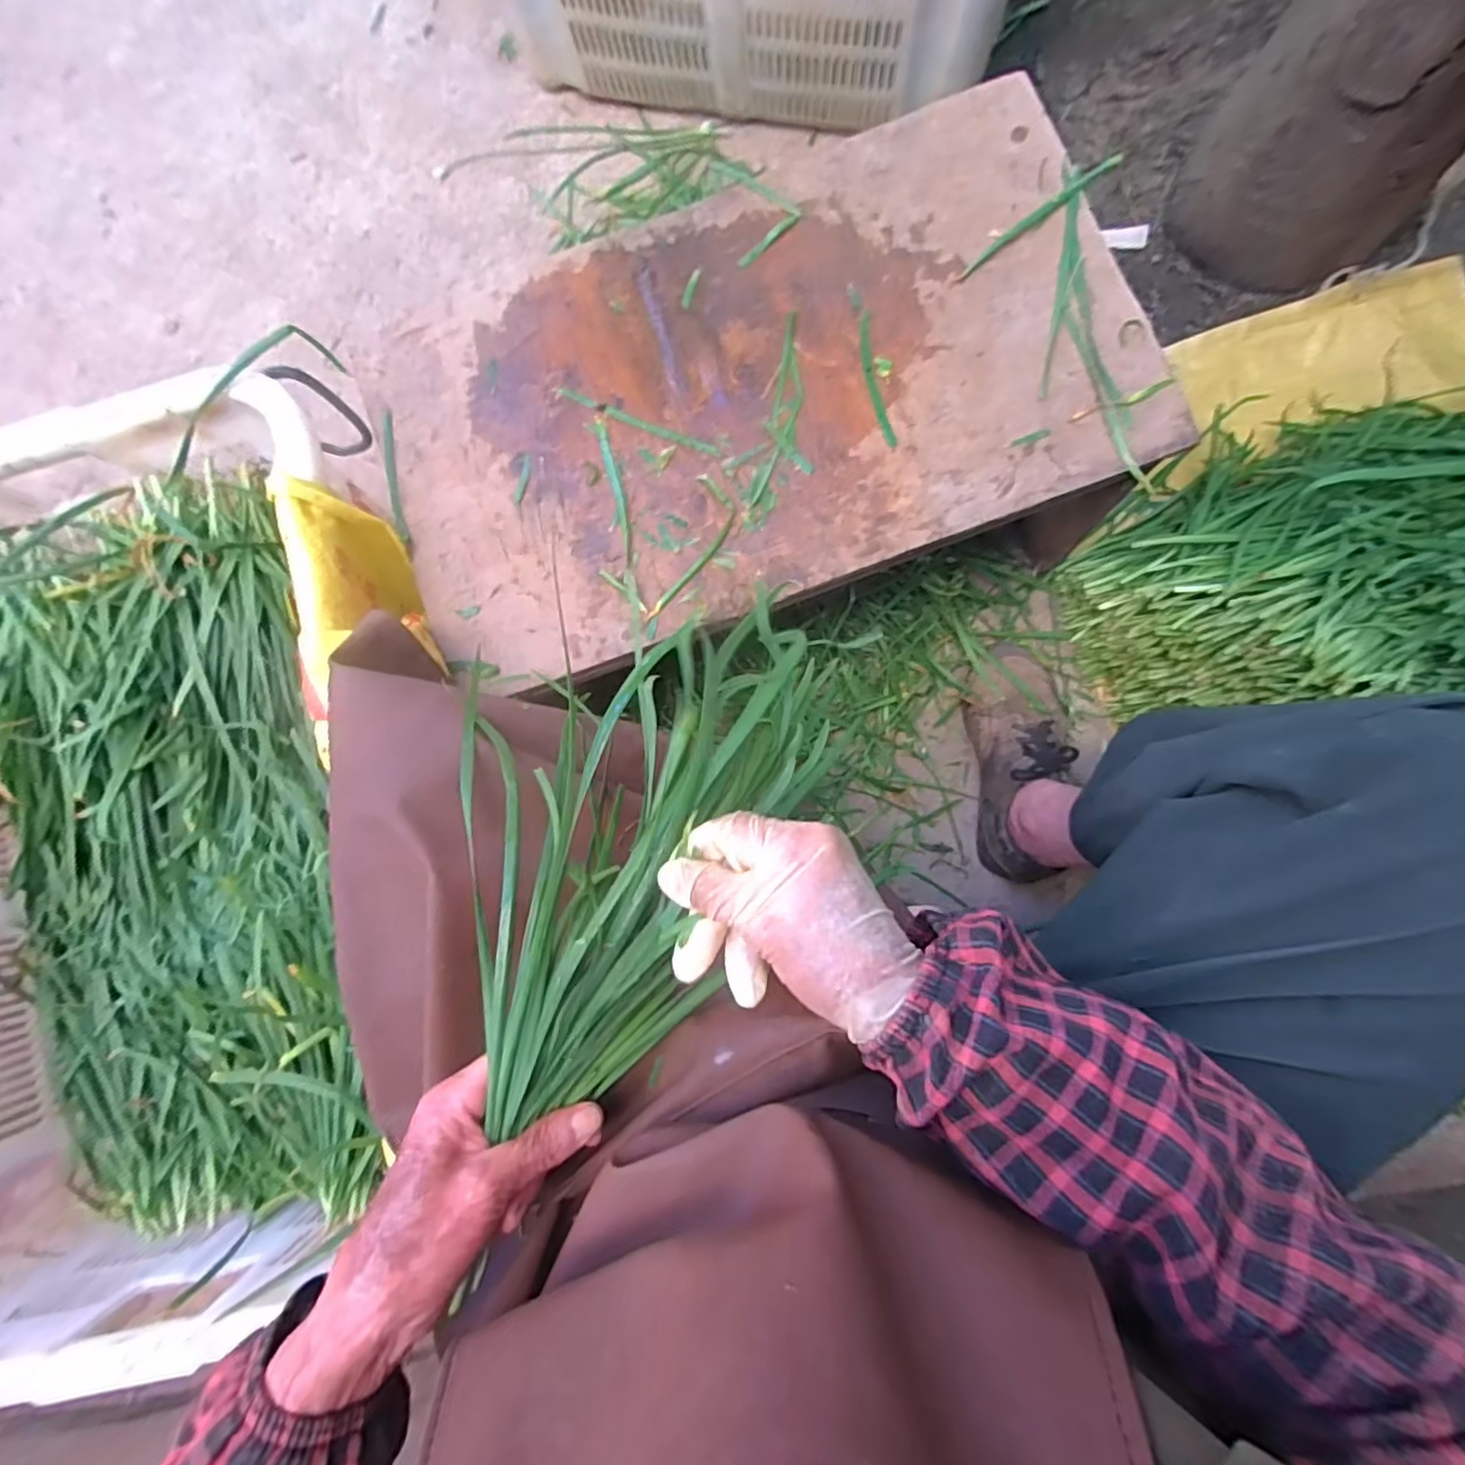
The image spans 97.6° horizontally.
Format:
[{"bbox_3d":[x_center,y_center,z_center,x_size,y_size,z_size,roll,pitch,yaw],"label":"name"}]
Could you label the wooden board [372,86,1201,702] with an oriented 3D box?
[{"bbox_3d":[0.011,-0.279,0.532,0.610,0.022,0.348,-20,85,5],"label":"wooden board"}]

